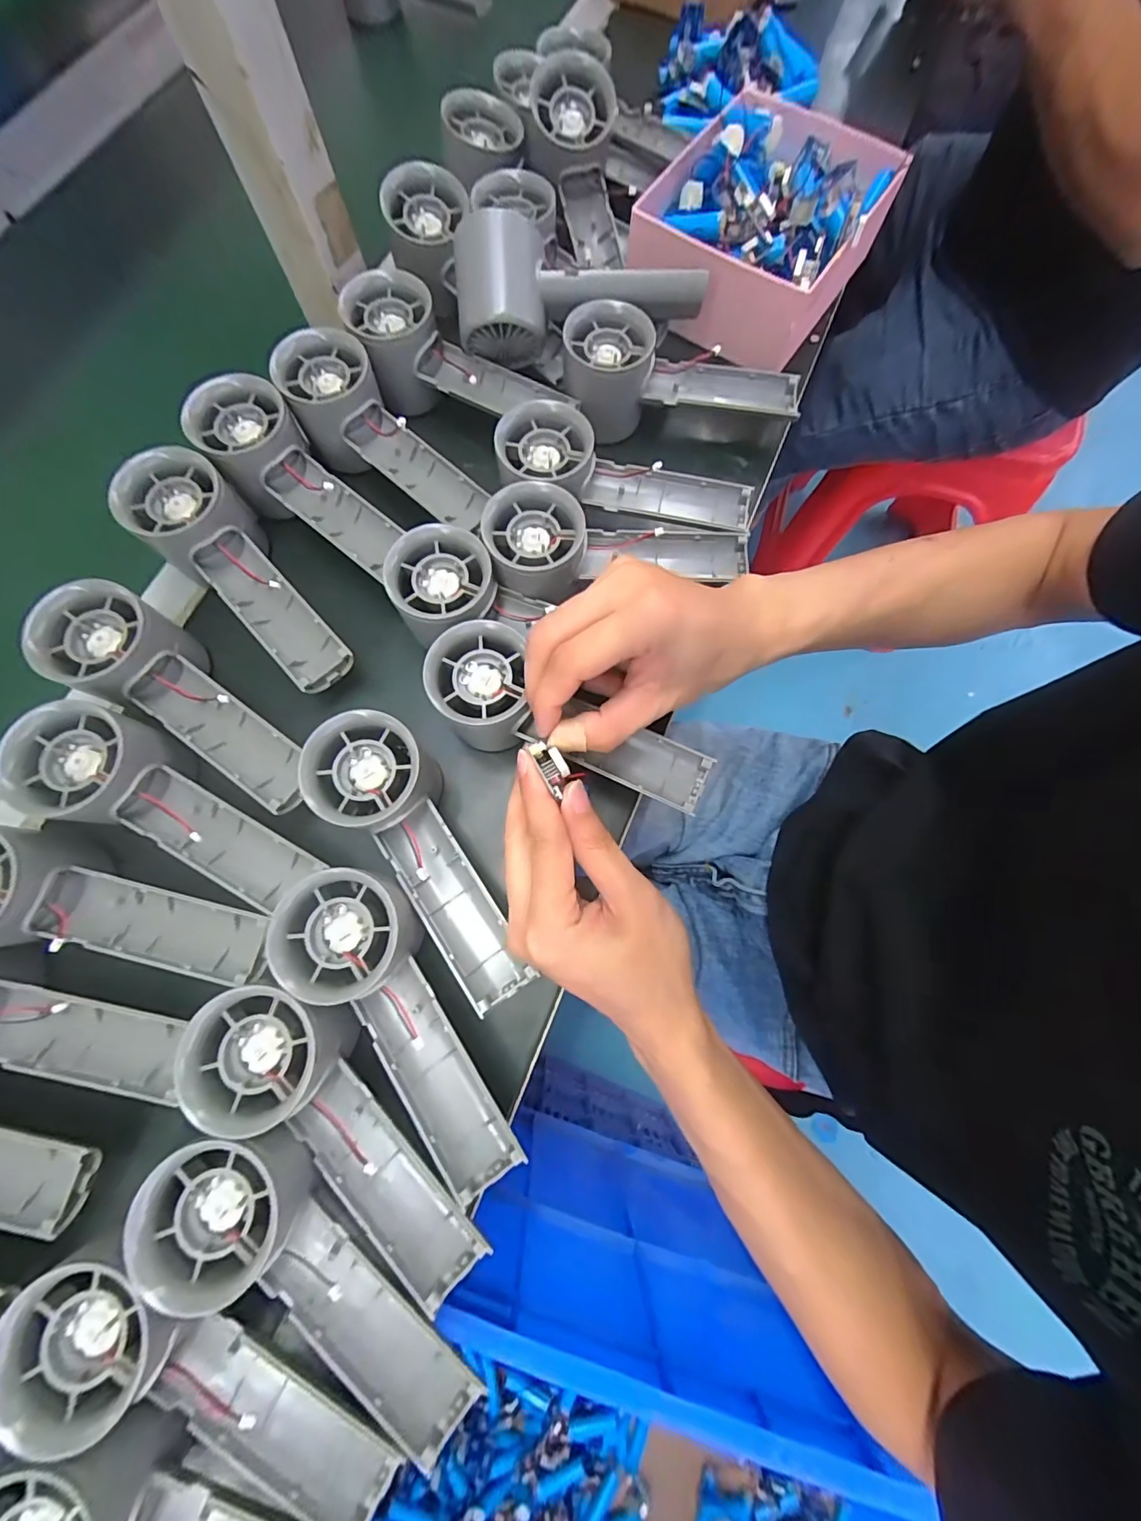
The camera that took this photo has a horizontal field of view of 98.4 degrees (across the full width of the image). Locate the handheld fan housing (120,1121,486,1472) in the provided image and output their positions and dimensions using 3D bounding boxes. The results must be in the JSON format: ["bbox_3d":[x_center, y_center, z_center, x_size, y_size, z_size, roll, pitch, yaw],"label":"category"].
[{"bbox_3d":[-0.105,0.219,0.209,0.055,0.031,0.159,-45,95,-11],"label":"handheld fan housing"}]

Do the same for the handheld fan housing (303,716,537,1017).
[{"bbox_3d":[-0.075,0.049,0.254,0.056,0.033,0.158,-32,92,-9],"label":"handheld fan housing"}]

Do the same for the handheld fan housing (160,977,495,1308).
[{"bbox_3d":[-0.099,0.165,0.219,0.060,0.029,0.157,-41,93,-11],"label":"handheld fan housing"}]

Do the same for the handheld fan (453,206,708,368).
[{"bbox_3d":[0.005,-0.309,0.323,0.158,0.055,0.061,-10,76,-4],"label":"handheld fan"}]

